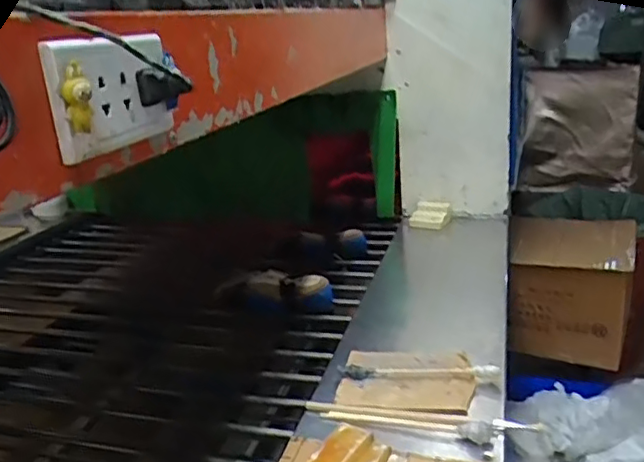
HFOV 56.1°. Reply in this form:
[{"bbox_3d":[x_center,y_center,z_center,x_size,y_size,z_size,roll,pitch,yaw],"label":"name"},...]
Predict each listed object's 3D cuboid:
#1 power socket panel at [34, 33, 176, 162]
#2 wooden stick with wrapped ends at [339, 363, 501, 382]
[{"bbox_3d":[-0.135,-0.090,0.390,0.024,0.068,0.120,-1,19,11],"label":"power socket panel"},{"bbox_3d":[0.123,0.182,0.785,0.203,0.015,0.031,-1,19,11],"label":"wooden stick with wrapped ends"}]

